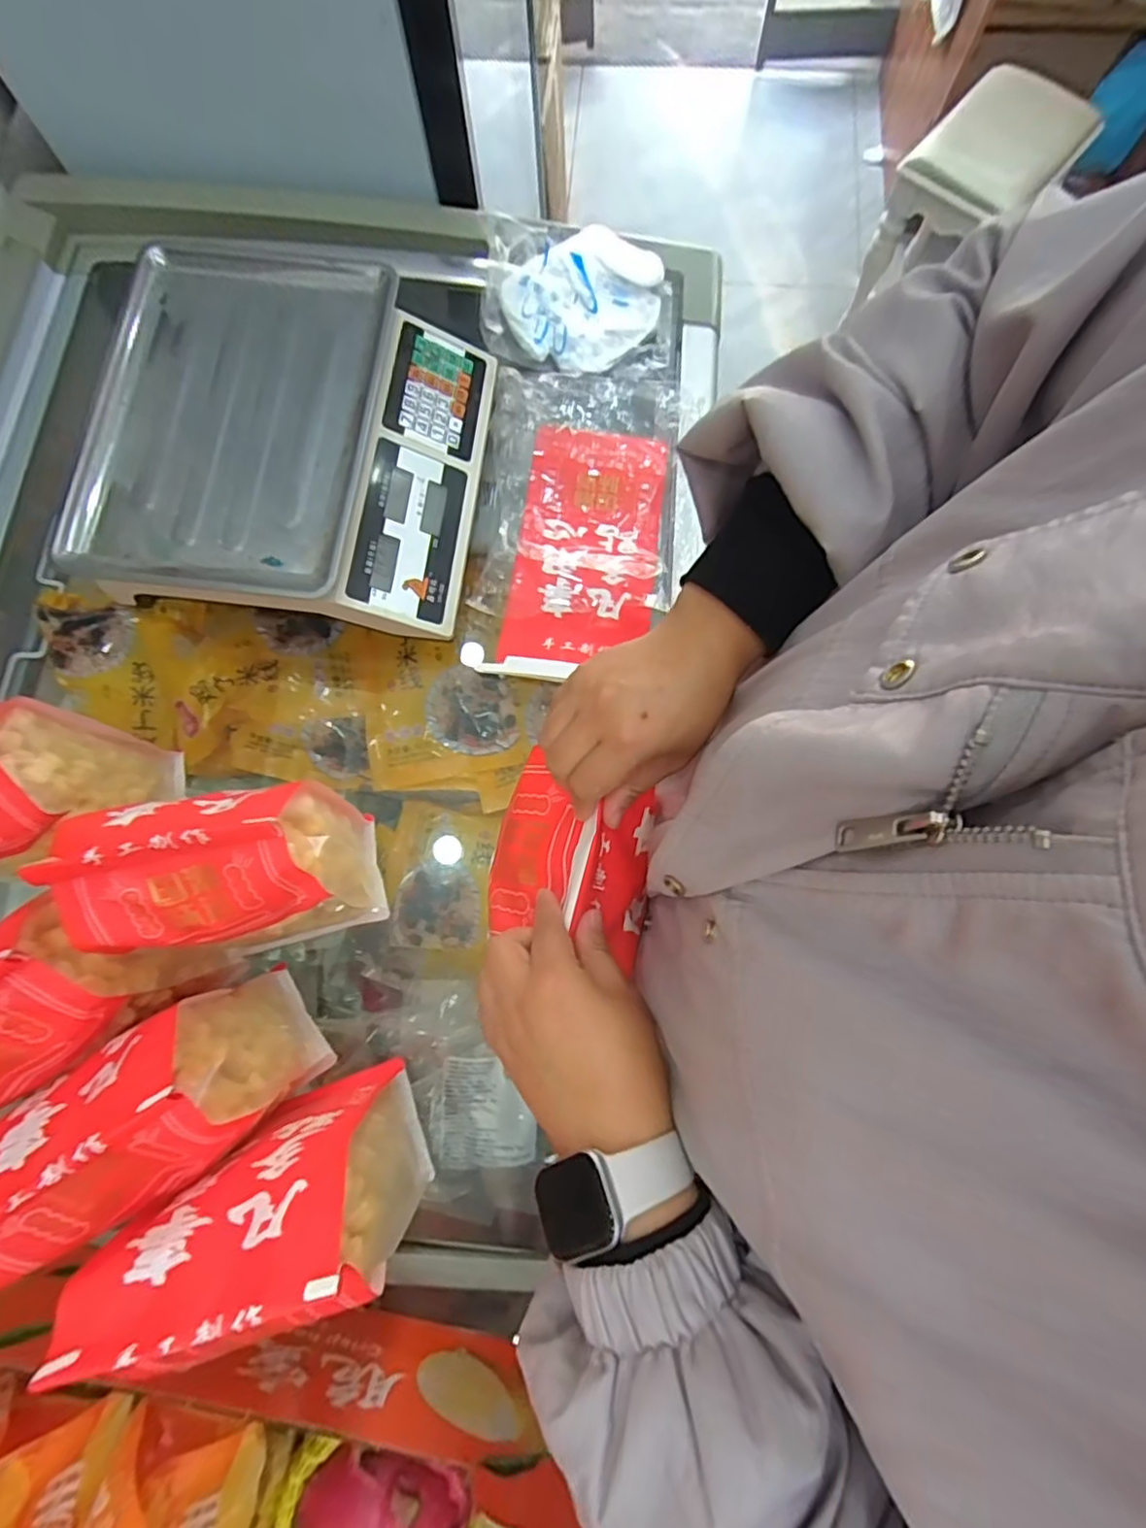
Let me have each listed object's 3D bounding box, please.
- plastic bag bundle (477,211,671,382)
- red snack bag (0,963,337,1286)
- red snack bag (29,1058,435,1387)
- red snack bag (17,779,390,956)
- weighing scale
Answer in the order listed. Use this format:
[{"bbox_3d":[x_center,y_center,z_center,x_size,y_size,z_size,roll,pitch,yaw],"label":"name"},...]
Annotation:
[{"bbox_3d":[0.007,-0.505,0.688,0.203,0.046,0.175,3,76,2],"label":"plastic bag bundle"},{"bbox_3d":[-0.272,0.226,0.420,0.137,0.211,0.103,-39,79,-8],"label":"red snack bag"},{"bbox_3d":[-0.182,0.285,0.412,0.146,0.216,0.101,-19,77,-3],"label":"red snack bag"},{"bbox_3d":[-0.236,0.079,0.460,0.139,0.218,0.096,-14,76,-2],"label":"red snack bag"},{"bbox_3d":[-0.263,-0.297,0.594,0.335,0.090,0.343,6,77,3],"label":"weighing scale"}]

